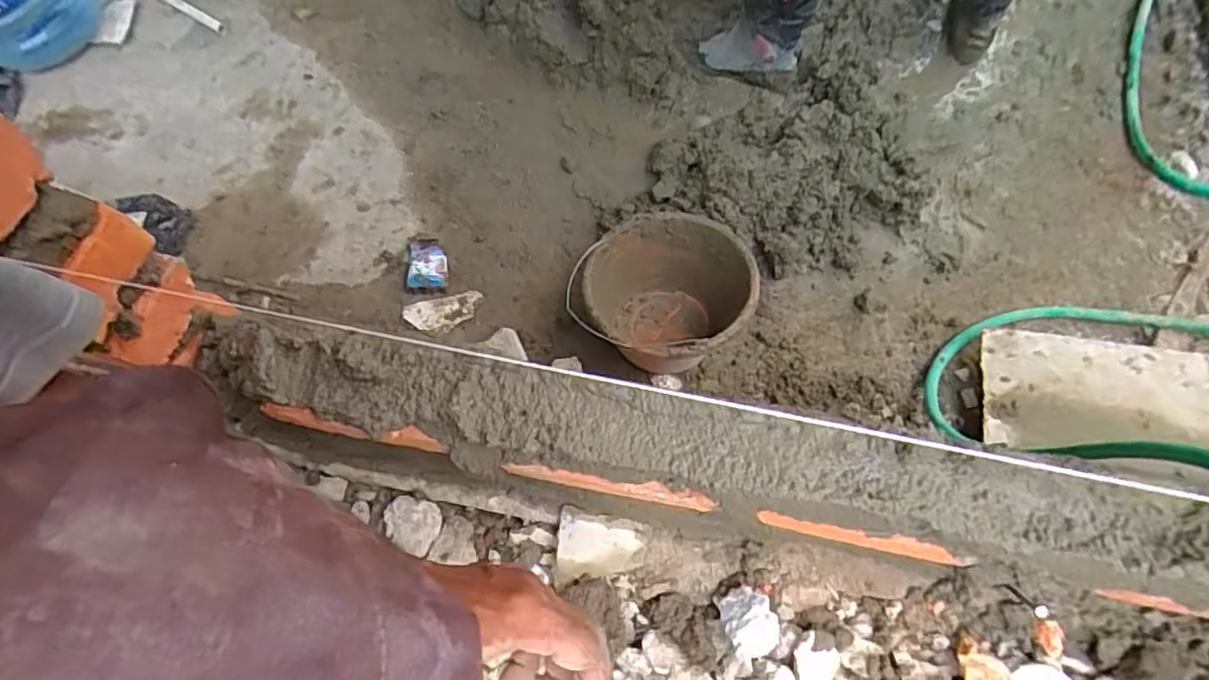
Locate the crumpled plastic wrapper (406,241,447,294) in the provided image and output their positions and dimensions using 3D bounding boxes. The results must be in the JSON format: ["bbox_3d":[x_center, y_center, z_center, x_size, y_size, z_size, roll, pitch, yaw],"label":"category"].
[{"bbox_3d":[-0.310,-0.130,1.073,0.075,0.036,0.105,-2,69,2],"label":"crumpled plastic wrapper"}]

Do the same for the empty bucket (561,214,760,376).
[{"bbox_3d":[0.098,-0.055,0.958,0.229,0.198,0.248,-1,69,2],"label":"empty bucket"}]

